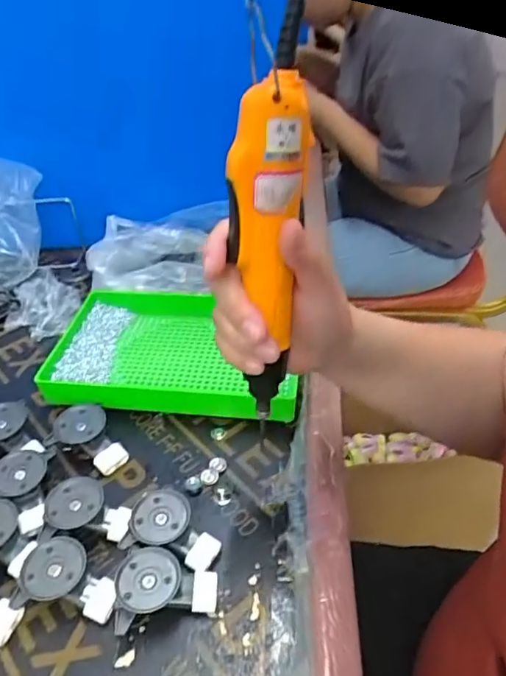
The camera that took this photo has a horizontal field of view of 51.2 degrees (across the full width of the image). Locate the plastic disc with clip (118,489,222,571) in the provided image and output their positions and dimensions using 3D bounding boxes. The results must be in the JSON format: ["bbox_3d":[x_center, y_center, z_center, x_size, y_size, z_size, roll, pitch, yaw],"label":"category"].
[{"bbox_3d":[-0.058,0.142,0.393,0.067,0.029,0.044,9,41,15],"label":"plastic disc with clip"}]

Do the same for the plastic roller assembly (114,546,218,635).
[{"bbox_3d":[-0.058,0.170,0.359,0.065,0.028,0.047,-7,40,-4],"label":"plastic roller assembly"}]

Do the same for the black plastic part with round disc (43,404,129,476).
[{"bbox_3d":[-0.143,0.091,0.462,0.068,0.030,0.047,29,50,33],"label":"black plastic part with round disc"}]

